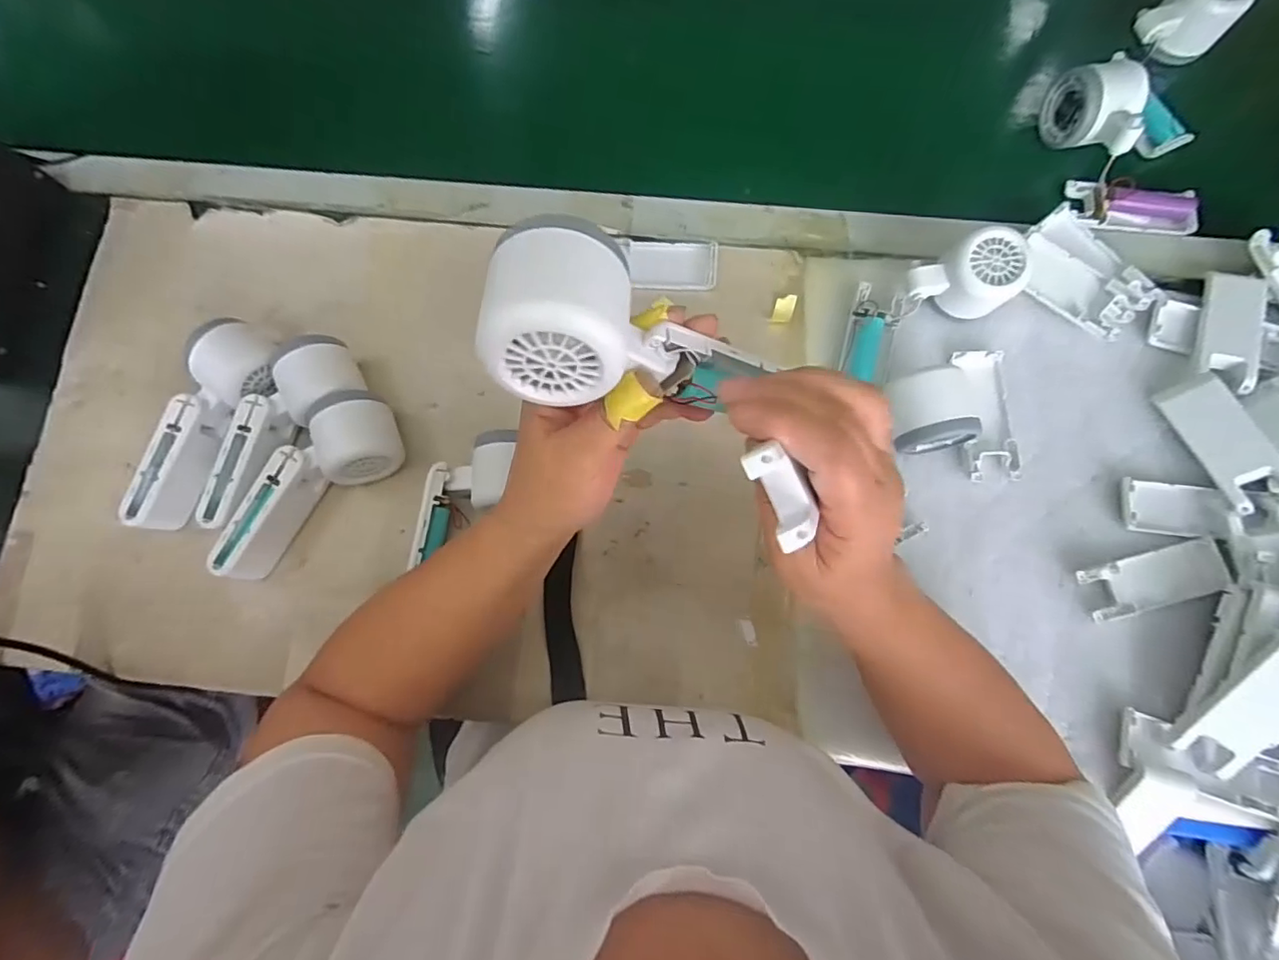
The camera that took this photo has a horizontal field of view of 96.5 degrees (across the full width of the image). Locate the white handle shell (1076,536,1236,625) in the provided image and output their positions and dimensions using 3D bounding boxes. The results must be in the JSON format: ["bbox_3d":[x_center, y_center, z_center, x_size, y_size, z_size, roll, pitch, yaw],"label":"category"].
[{"bbox_3d":[0.376,0.073,0.416,0.100,0.013,0.037,-14,78,-2],"label":"white handle shell"}]

